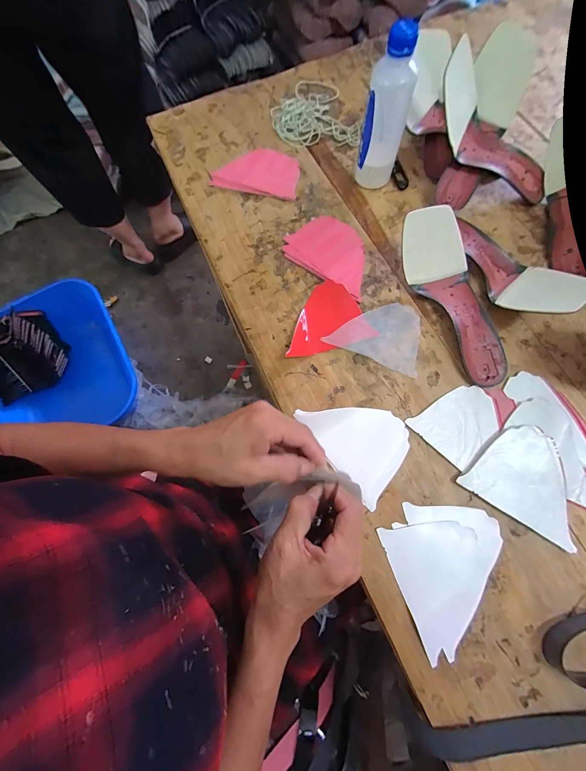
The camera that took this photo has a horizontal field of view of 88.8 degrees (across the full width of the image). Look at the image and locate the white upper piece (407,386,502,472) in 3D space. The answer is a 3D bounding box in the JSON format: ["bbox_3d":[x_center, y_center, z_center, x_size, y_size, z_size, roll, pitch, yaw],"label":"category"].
[{"bbox_3d":[0.211,0.044,0.380,0.101,0.007,0.081,-42,76,-12],"label":"white upper piece"}]

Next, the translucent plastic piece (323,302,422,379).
[{"bbox_3d":[0.122,-0.080,0.420,0.122,0.005,0.099,23,74,8],"label":"translucent plastic piece"}]

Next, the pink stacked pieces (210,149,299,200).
[{"bbox_3d":[-0.059,-0.363,0.505,0.134,0.010,0.090,14,73,5],"label":"pink stacked pieces"}]

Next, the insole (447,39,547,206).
[{"bbox_3d":[0.296,-0.364,0.444,0.247,0.056,0.080,30,73,-20],"label":"insole"}]

